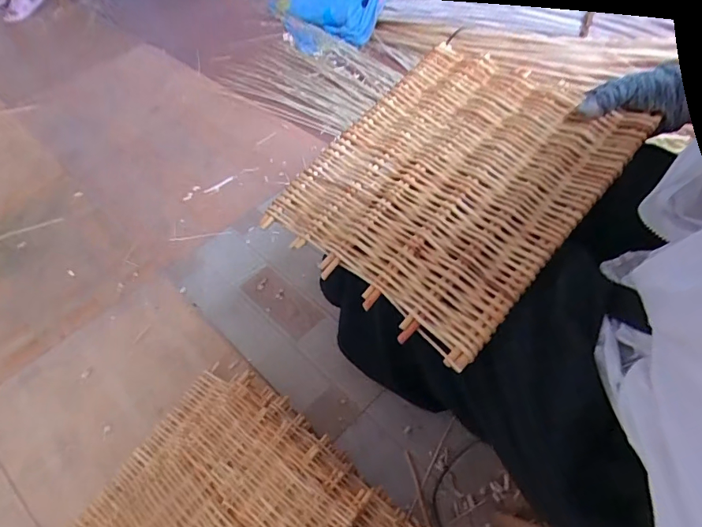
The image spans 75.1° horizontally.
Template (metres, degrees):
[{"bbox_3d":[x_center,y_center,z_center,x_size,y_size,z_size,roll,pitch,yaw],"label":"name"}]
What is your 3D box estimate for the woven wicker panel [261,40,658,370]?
[{"bbox_3d":[0.107,-0.101,0.501,0.268,0.016,0.330,38,78,28],"label":"woven wicker panel"}]

